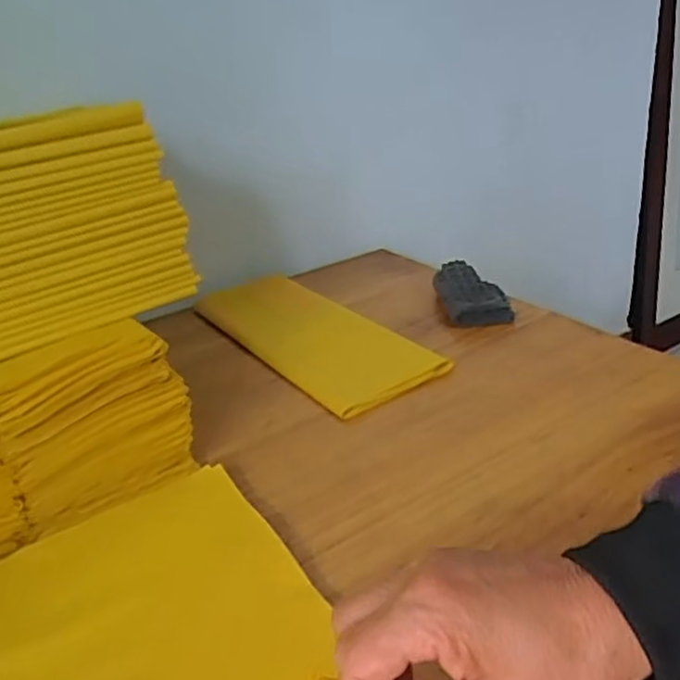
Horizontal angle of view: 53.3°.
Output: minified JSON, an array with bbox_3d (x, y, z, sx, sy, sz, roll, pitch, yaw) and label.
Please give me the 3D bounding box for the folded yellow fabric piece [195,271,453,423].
[{"bbox_3d":[-0.030,-0.012,0.694,0.120,0.012,0.301,-20,31,-29],"label":"folded yellow fabric piece"}]

